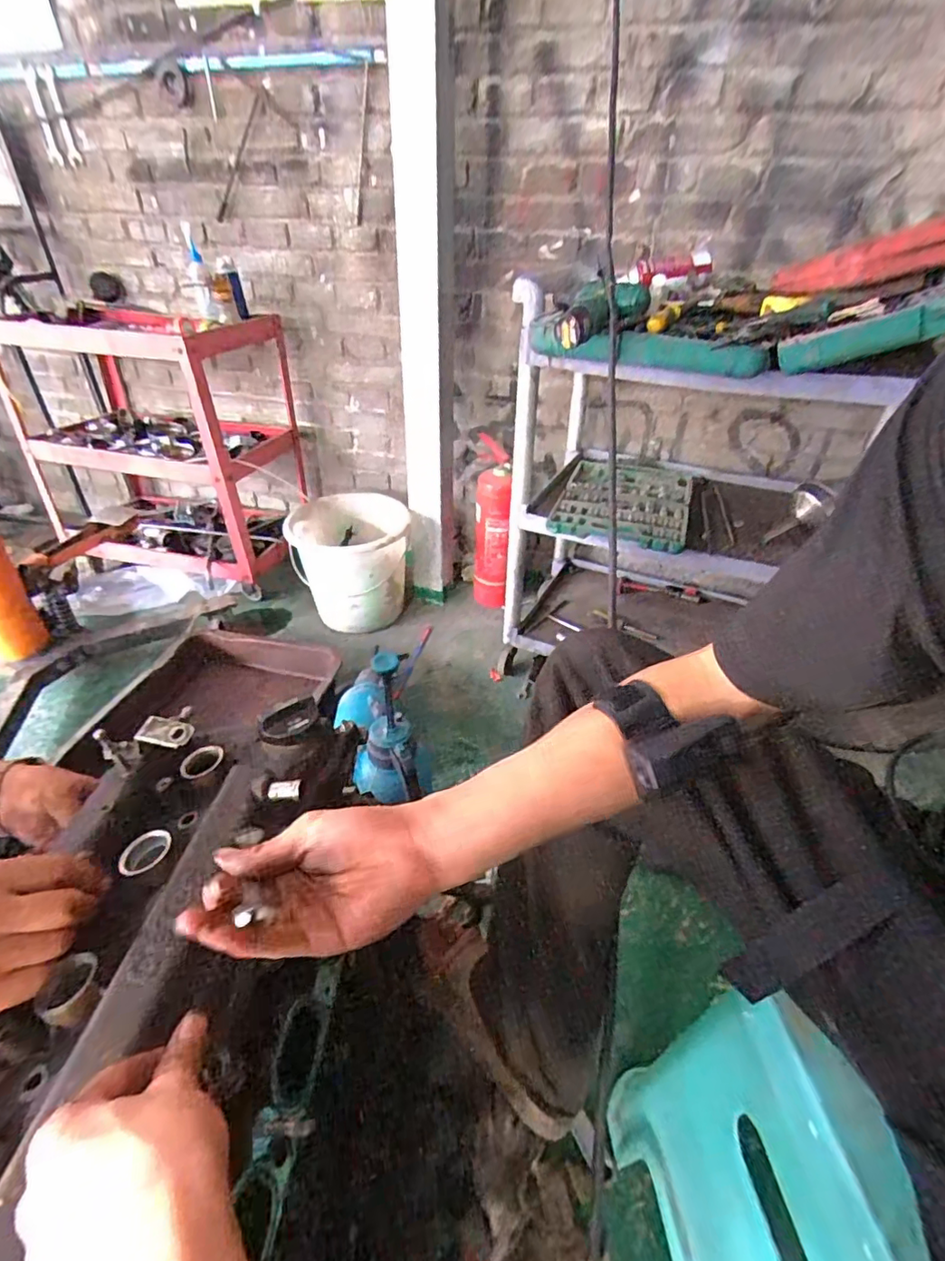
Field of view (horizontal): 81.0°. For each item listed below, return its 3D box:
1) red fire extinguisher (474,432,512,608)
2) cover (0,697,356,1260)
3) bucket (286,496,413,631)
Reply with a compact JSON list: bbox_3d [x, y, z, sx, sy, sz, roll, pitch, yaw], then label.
[{"bbox_3d":[0.058,-0.286,1.580,0.106,0.479,0.107,1,36,-1],"label":"red fire extinguisher"},{"bbox_3d":[-0.209,0.217,0.341,0.195,0.090,0.444,3,35,4],"label":"cover"},{"bbox_3d":[-0.356,-0.218,1.671,0.330,0.303,0.357,2,36,-1],"label":"bucket"}]

